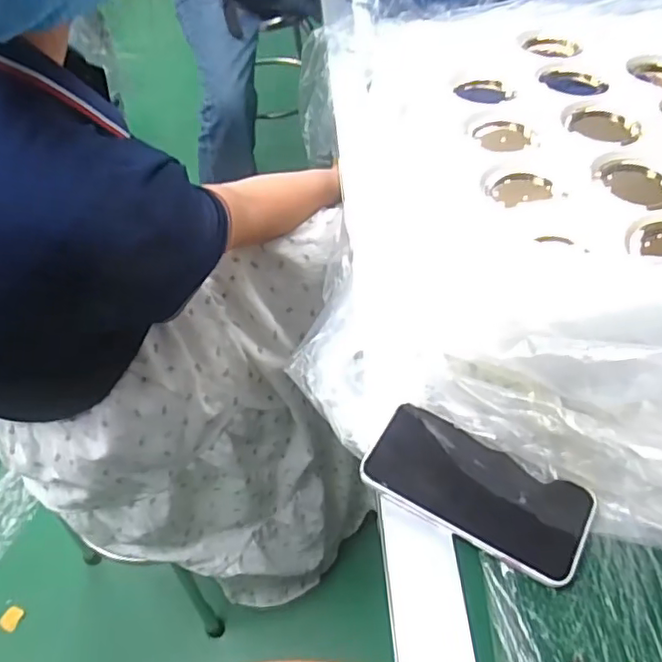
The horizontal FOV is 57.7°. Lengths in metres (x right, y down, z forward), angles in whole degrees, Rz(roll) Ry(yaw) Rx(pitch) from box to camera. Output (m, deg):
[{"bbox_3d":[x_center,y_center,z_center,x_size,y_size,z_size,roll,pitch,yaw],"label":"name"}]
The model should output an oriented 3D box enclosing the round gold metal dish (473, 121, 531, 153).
[{"bbox_3d":[0.168,-0.191,0.586,0.047,0.008,0.046,-2,51,2],"label":"round gold metal dish"}]

